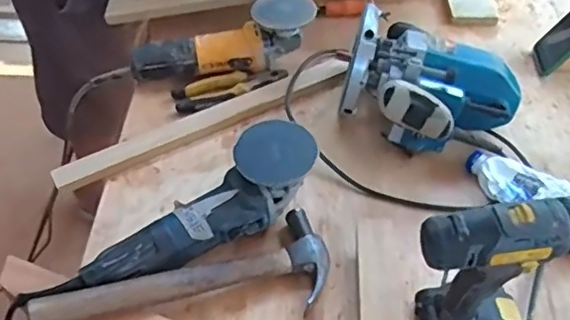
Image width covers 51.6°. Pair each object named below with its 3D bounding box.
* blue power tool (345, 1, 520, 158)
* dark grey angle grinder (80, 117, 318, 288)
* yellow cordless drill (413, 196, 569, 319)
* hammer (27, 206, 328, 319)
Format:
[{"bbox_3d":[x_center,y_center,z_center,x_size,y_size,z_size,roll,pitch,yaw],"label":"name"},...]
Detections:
[{"bbox_3d":[0.194,-0.089,0.806,0.230,0.140,0.179,17,51,13],"label":"blue power tool"},{"bbox_3d":[-0.091,0.064,0.690,0.295,0.081,0.081,-35,57,-12],"label":"dark grey angle grinder"},{"bbox_3d":[0.235,0.111,0.577,0.224,0.210,0.072,-13,50,-13],"label":"yellow cordless drill"},{"bbox_3d":[-0.106,0.133,0.655,0.318,0.064,0.117,-13,50,-13],"label":"hammer"}]

